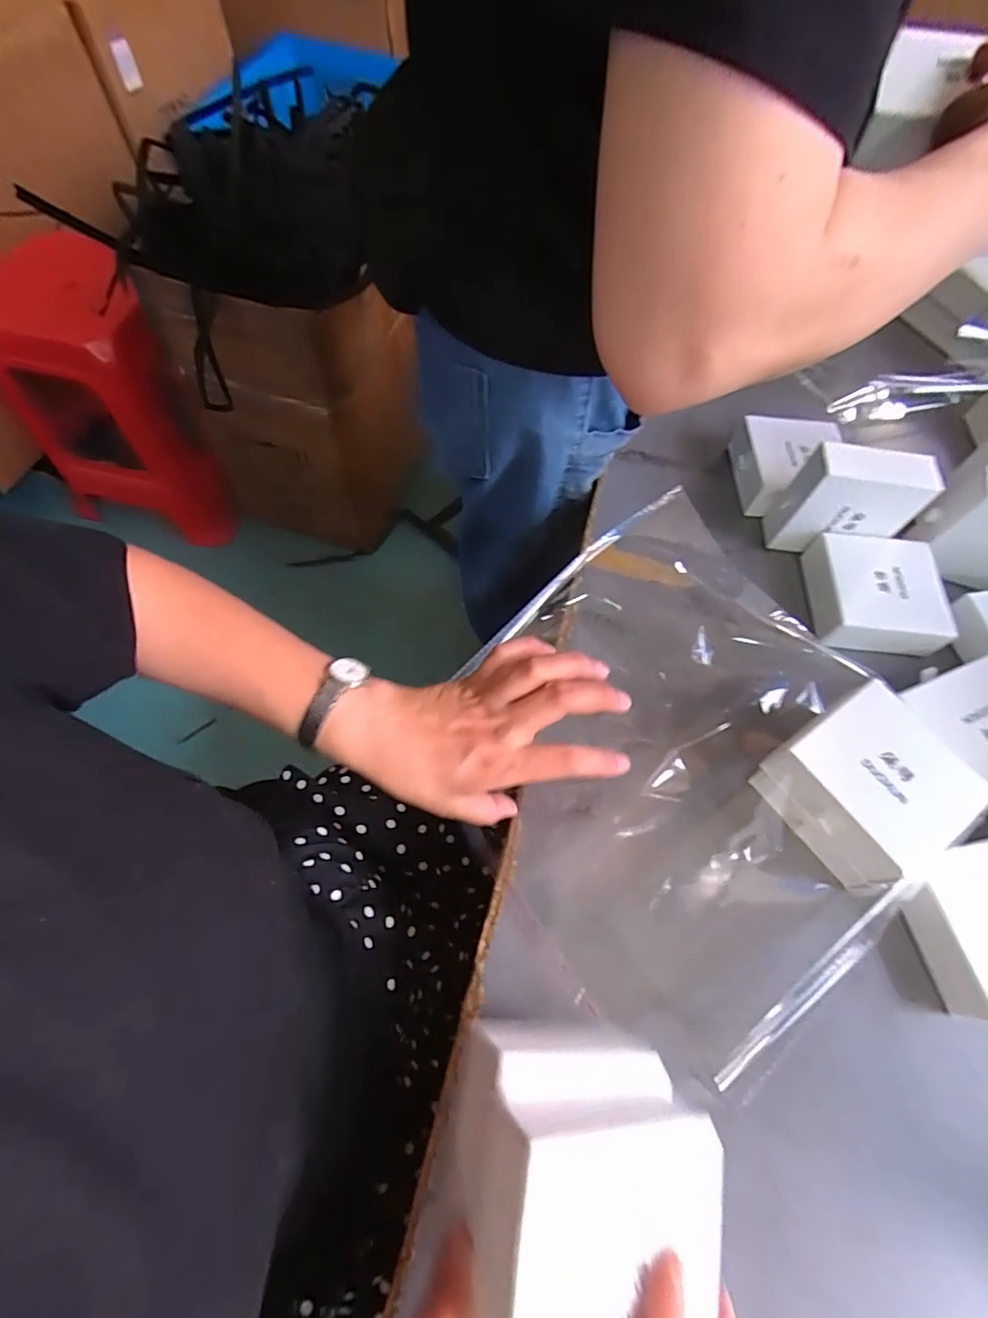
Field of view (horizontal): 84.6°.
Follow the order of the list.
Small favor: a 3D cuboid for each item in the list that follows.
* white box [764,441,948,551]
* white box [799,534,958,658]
[{"bbox_3d":[0.296,-0.131,0.460,0.097,0.090,0.038,7,64,1],"label":"white box"},{"bbox_3d":[0.315,-0.055,0.454,0.099,0.034,0.095,6,64,0],"label":"white box"}]

